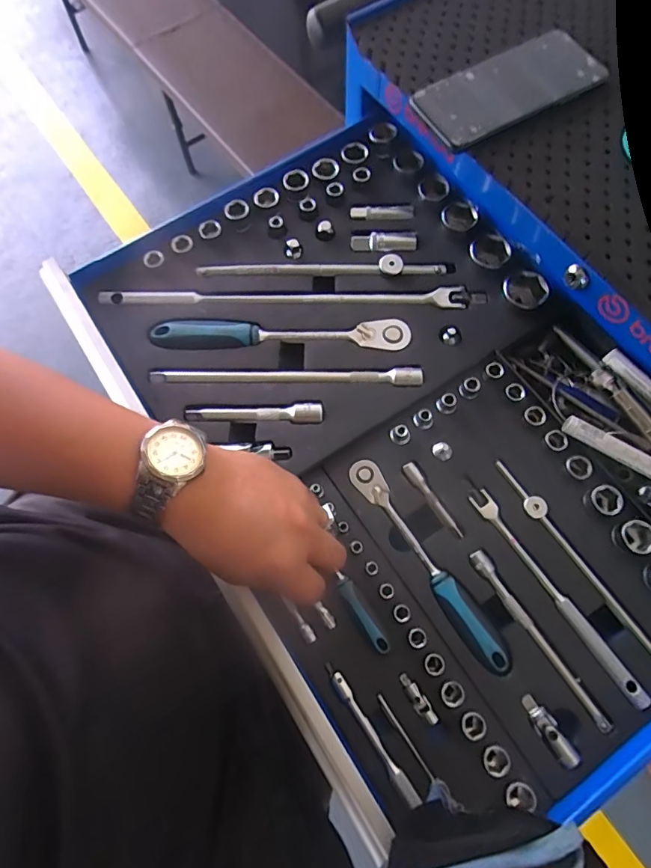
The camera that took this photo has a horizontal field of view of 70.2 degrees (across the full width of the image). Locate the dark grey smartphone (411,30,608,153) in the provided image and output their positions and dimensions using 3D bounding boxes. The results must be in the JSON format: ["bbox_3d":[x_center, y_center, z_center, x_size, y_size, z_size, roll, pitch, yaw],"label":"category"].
[{"bbox_3d":[0.160,-0.297,0.396,0.153,0.010,0.074,-26,72,-8],"label":"dark grey smartphone"}]

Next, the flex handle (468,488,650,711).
[{"bbox_3d":[0.176,0.120,0.354,0.016,0.011,0.181,-33,75,-8],"label":"flex handle"}]

